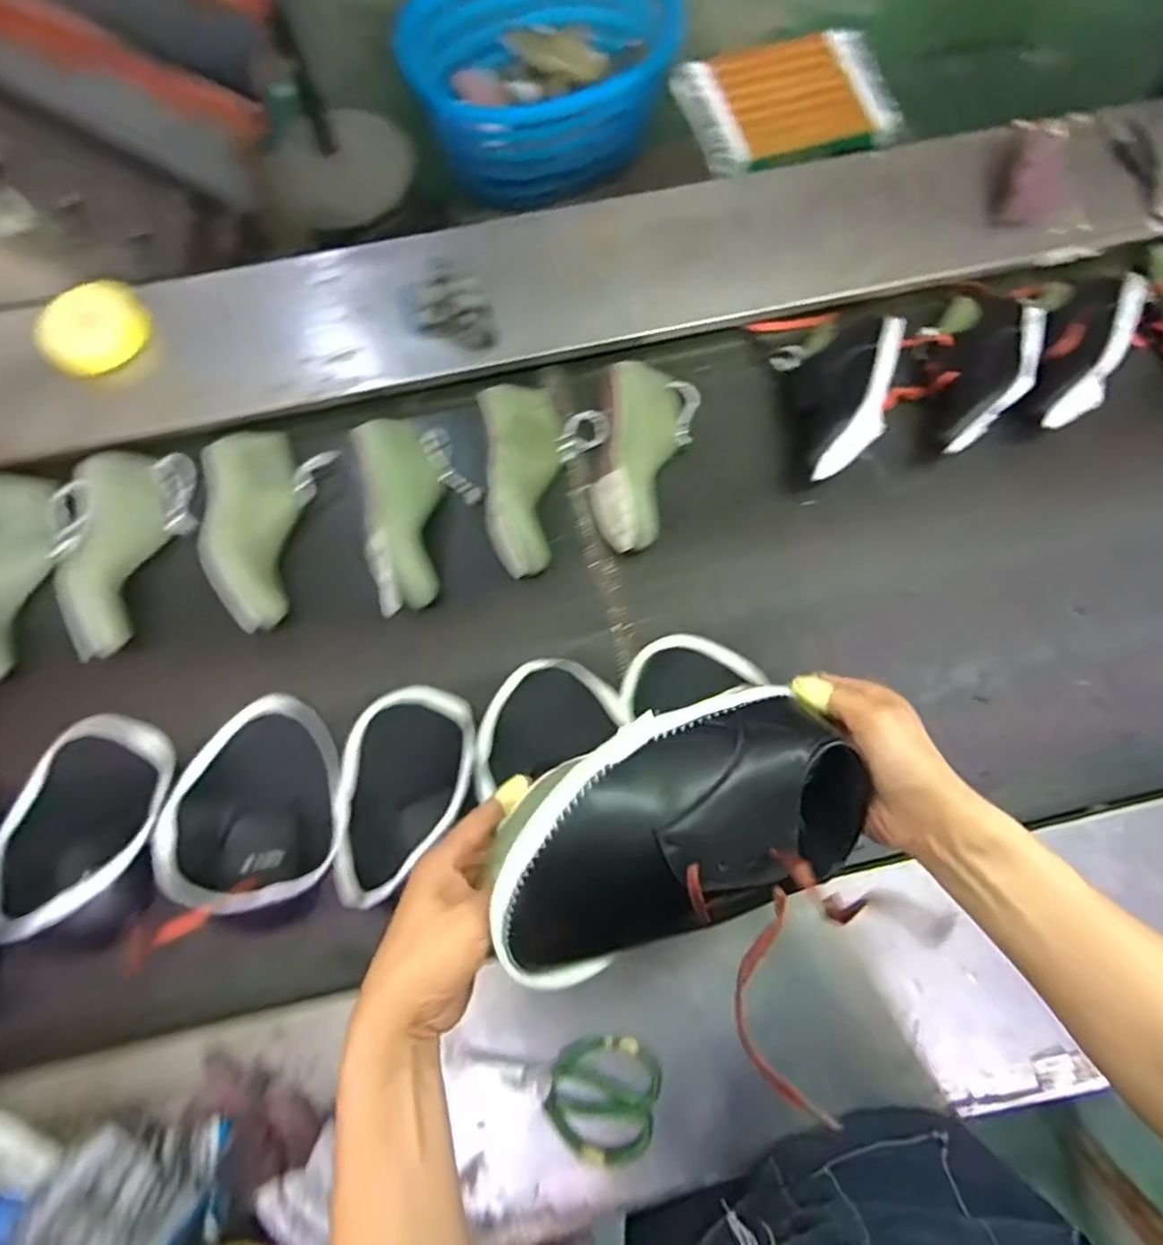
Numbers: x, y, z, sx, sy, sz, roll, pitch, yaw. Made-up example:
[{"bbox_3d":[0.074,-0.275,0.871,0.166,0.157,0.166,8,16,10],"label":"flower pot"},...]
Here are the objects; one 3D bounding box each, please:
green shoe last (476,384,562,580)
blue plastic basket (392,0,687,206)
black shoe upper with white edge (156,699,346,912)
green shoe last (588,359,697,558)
[{"bbox_3d":[-0.069,-0.181,0.769,0.095,0.058,0.249,-5,75,-3],"label":"green shoe last"},{"bbox_3d":[-0.091,-1.285,1.509,0.619,0.281,0.410,-4,75,-1],"label":"blue plastic basket"},{"bbox_3d":[-0.349,0.188,0.686,0.175,0.079,0.218,-6,75,-3],"label":"black shoe upper with white edge"},{"bbox_3d":[0.075,-0.201,0.773,0.110,0.066,0.236,9,75,1],"label":"green shoe last"}]

